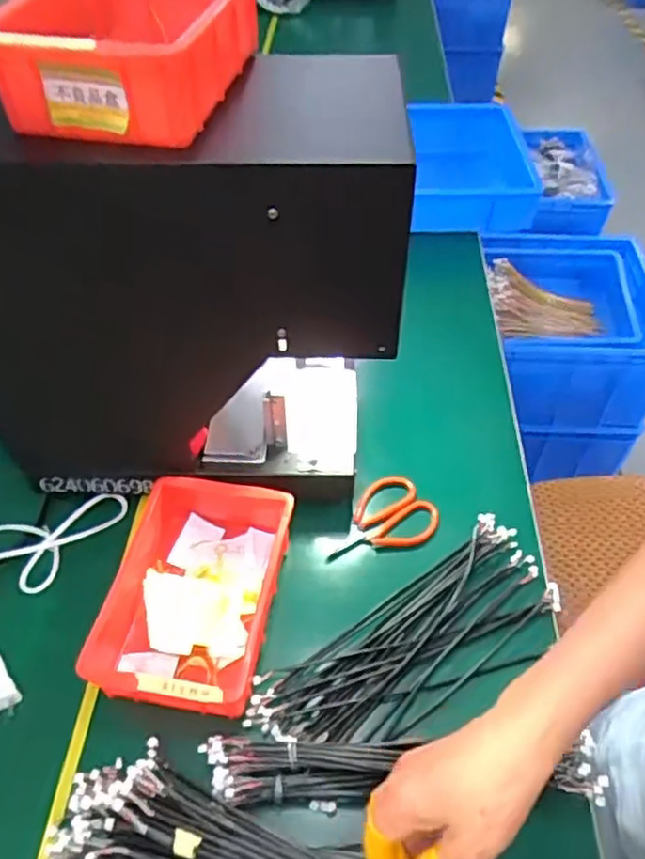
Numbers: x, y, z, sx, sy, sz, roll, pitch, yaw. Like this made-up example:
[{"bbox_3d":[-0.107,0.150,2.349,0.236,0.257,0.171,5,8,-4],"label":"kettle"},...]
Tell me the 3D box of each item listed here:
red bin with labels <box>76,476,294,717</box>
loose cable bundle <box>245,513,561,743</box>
[{"bbox_3d":[-0.117,0.138,0.578,0.146,0.052,0.203,10,49,9],"label":"red bin with labels"},{"bbox_3d":[0.080,0.184,0.565,0.283,0.014,0.110,-28,54,-22],"label":"loose cable bundle"}]

